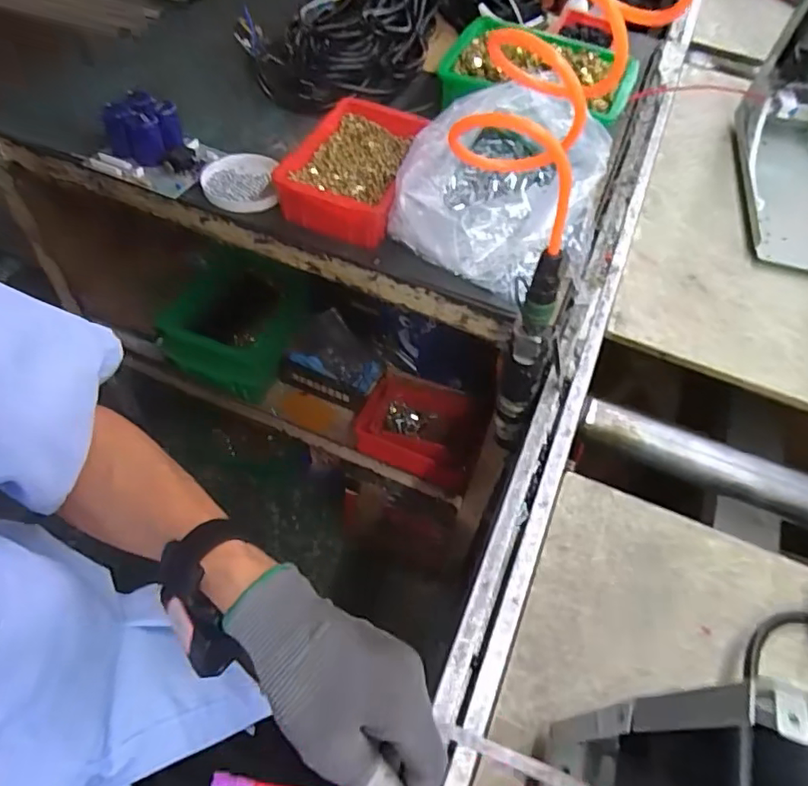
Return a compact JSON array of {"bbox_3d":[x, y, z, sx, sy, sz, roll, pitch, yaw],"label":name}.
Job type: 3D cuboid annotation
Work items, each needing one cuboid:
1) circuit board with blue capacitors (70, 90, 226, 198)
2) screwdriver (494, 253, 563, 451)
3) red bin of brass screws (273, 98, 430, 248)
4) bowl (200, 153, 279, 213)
[{"bbox_3d":[-0.308,-0.301,0.685,0.140,0.066,0.103,19,56,9],"label":"circuit board with blue capacitors"},{"bbox_3d":[0.119,-0.022,0.567,0.041,0.272,0.030,16,55,6],"label":"screwdriver"},{"bbox_3d":[-0.059,-0.275,0.697,0.134,0.056,0.201,18,57,7],"label":"red bin of brass screws"},{"bbox_3d":[-0.202,-0.257,0.699,0.087,0.017,0.101,-5,56,-9],"label":"bowl"}]

